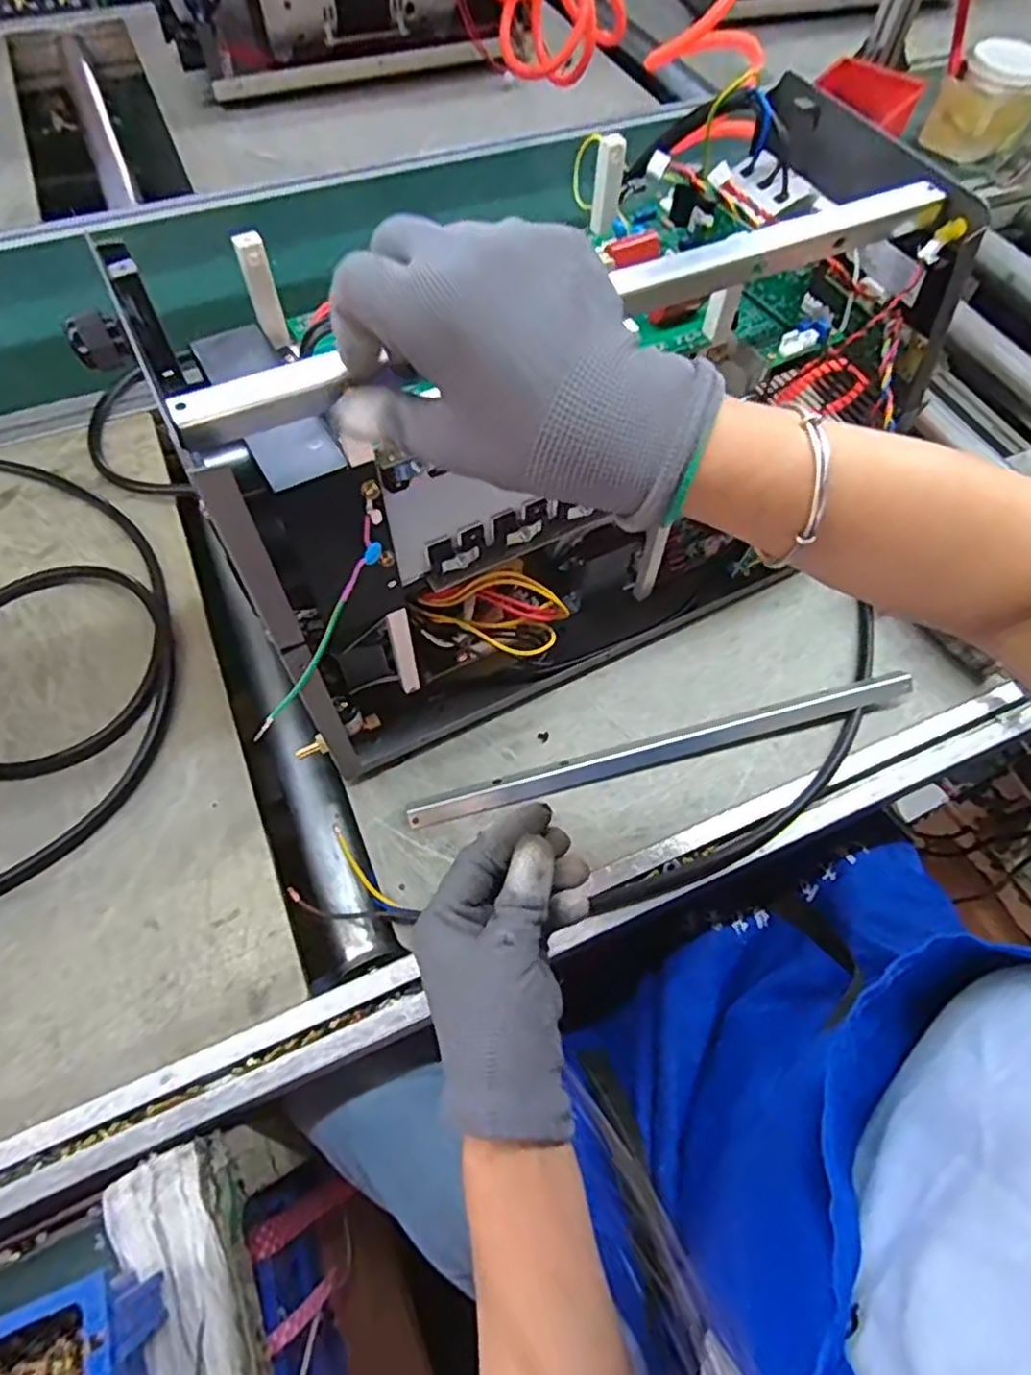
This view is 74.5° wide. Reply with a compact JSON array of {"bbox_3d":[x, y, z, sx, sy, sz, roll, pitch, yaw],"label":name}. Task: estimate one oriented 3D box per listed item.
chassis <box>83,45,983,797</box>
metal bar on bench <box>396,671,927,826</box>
[{"bbox_3d":[0.032,-0.156,0.468,0.432,0.299,0.181,-23,66,-14],"label":"chassis"},{"bbox_3d":[0.119,0.044,0.527,0.406,0.021,0.018,-13,64,-9],"label":"metal bar on bench"}]

